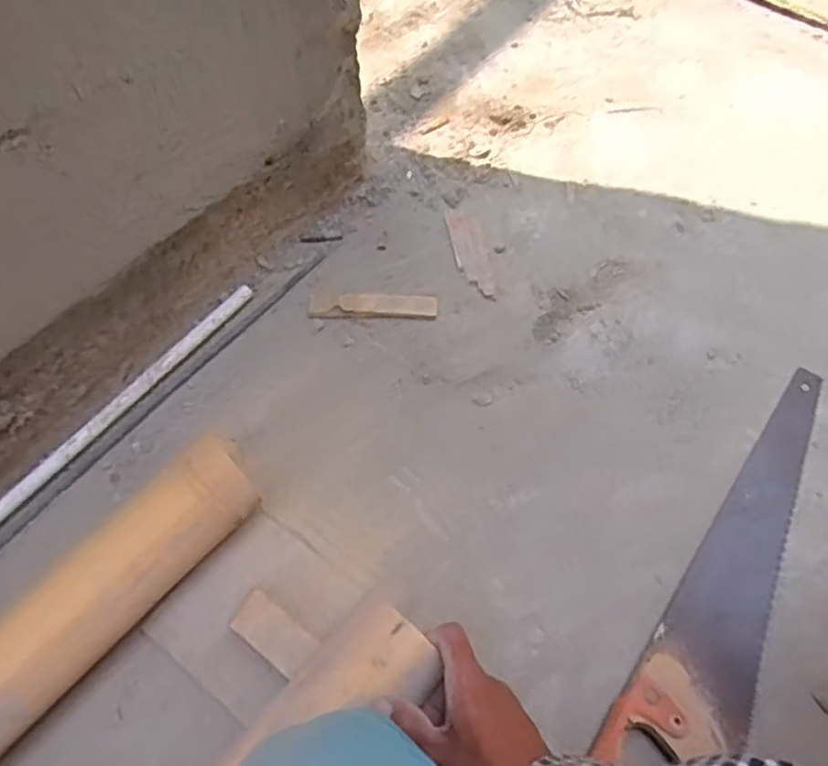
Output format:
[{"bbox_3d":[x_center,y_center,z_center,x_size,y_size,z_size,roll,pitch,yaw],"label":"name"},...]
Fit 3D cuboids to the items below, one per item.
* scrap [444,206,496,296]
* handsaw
[{"bbox_3d":[0.067,-0.159,0.838,0.037,0.004,0.129,-11,64,-4],"label":"scrap"},{"bbox_3d":[0.320,0.167,0.659,0.097,0.023,0.424,32,69,16],"label":"handsaw"}]

